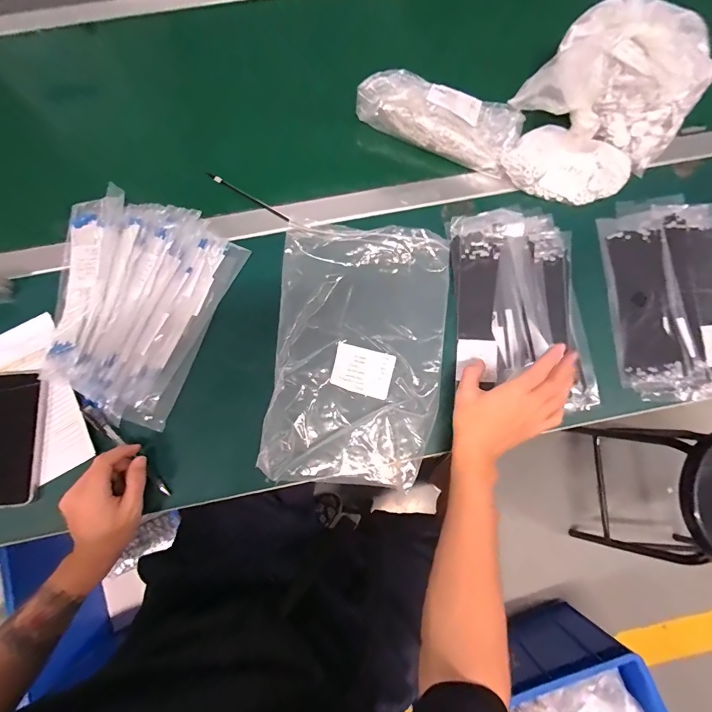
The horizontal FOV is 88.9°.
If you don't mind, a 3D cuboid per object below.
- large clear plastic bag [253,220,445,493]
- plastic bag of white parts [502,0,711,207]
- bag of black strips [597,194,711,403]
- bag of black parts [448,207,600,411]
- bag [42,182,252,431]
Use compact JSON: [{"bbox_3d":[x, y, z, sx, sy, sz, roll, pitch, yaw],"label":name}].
[{"bbox_3d":[0.008,-0.009,0.479,0.213,0.033,0.337,5,78,1],"label":"large clear plastic bag"},{"bbox_3d":[0.344,-0.350,0.507,0.199,0.098,0.279,42,81,8],"label":"plastic bag of white parts"},{"bbox_3d":[0.432,-0.084,0.502,0.157,0.024,0.286,-1,78,0],"label":"bag of black strips"},{"bbox_3d":[0.219,-0.069,0.488,0.163,0.030,0.263,-2,78,0],"label":"bag of black parts"},{"bbox_3d":[-0.313,-0.078,0.489,0.241,0.033,0.275,24,79,5],"label":"bag"}]

